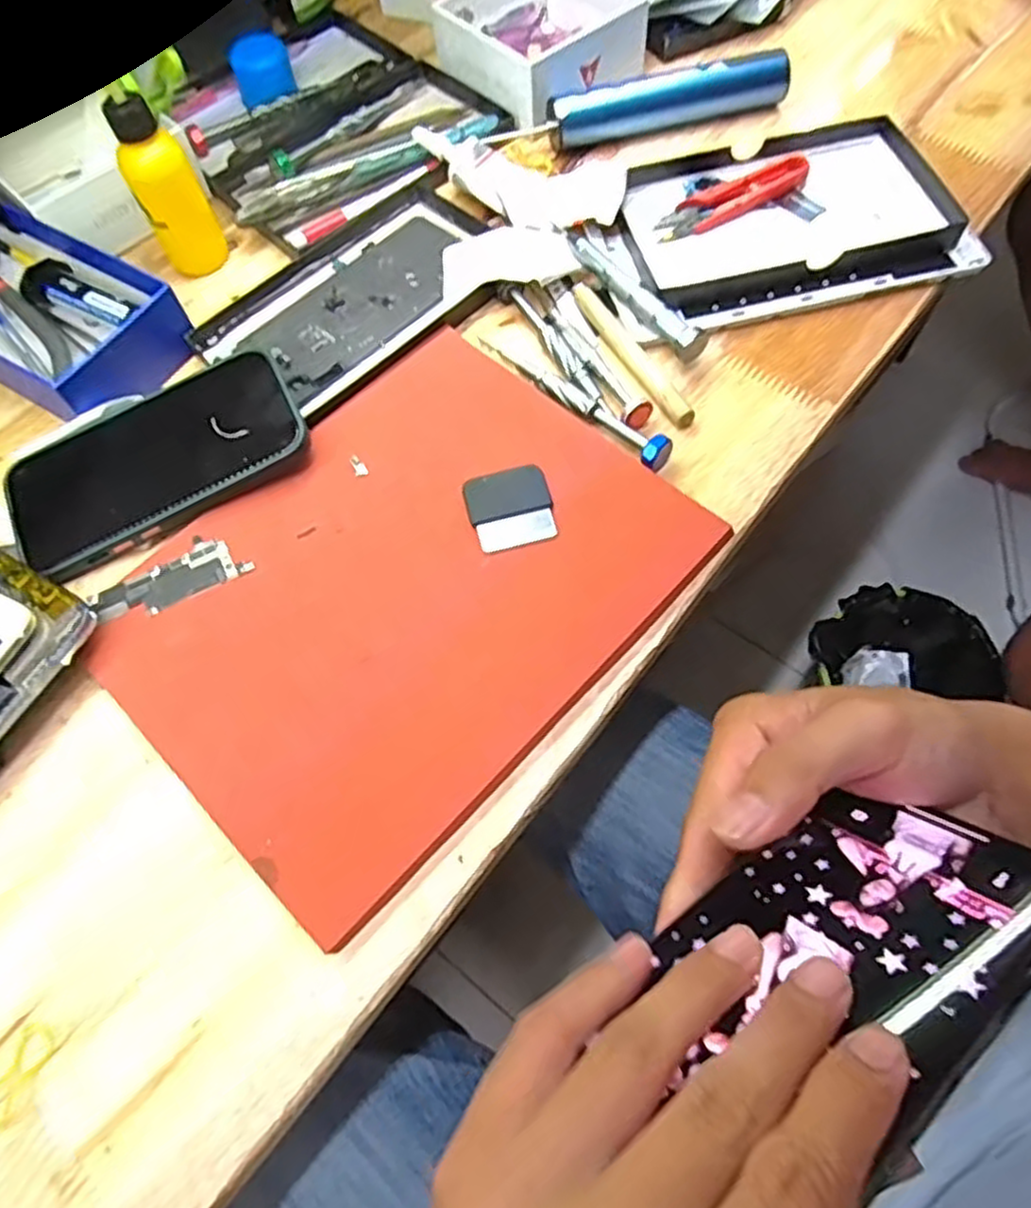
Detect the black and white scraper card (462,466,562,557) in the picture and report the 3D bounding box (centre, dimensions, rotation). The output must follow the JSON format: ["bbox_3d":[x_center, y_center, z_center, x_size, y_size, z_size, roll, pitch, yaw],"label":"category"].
[{"bbox_3d":[-0.002,-0.046,0.349,0.039,0.004,0.042,-16,65,-4],"label":"black and white scraper card"}]

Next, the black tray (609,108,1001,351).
[{"bbox_3d":[0.147,-0.220,0.424,0.197,0.015,0.125,-15,70,-1],"label":"black tray"}]

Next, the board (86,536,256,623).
[{"bbox_3d":[-0.161,-0.012,0.341,0.071,0.004,0.026,-26,66,-9],"label":"board"}]

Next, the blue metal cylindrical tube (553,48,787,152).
[{"bbox_3d":[0.098,-0.322,0.462,0.150,0.023,0.032,-17,65,-5],"label":"blue metal cylindrical tube"}]

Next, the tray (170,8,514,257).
[{"bbox_3d":[-0.132,-0.326,0.492,0.180,0.033,0.191,-38,68,-14],"label":"tray"}]

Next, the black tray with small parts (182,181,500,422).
[{"bbox_3d":[-0.089,-0.177,0.425,0.173,0.015,0.106,-41,69,-15],"label":"black tray with small parts"}]

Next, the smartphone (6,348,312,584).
[{"bbox_3d":[-0.181,-0.076,0.363,0.145,0.016,0.078,-29,67,-10],"label":"smartphone"}]

